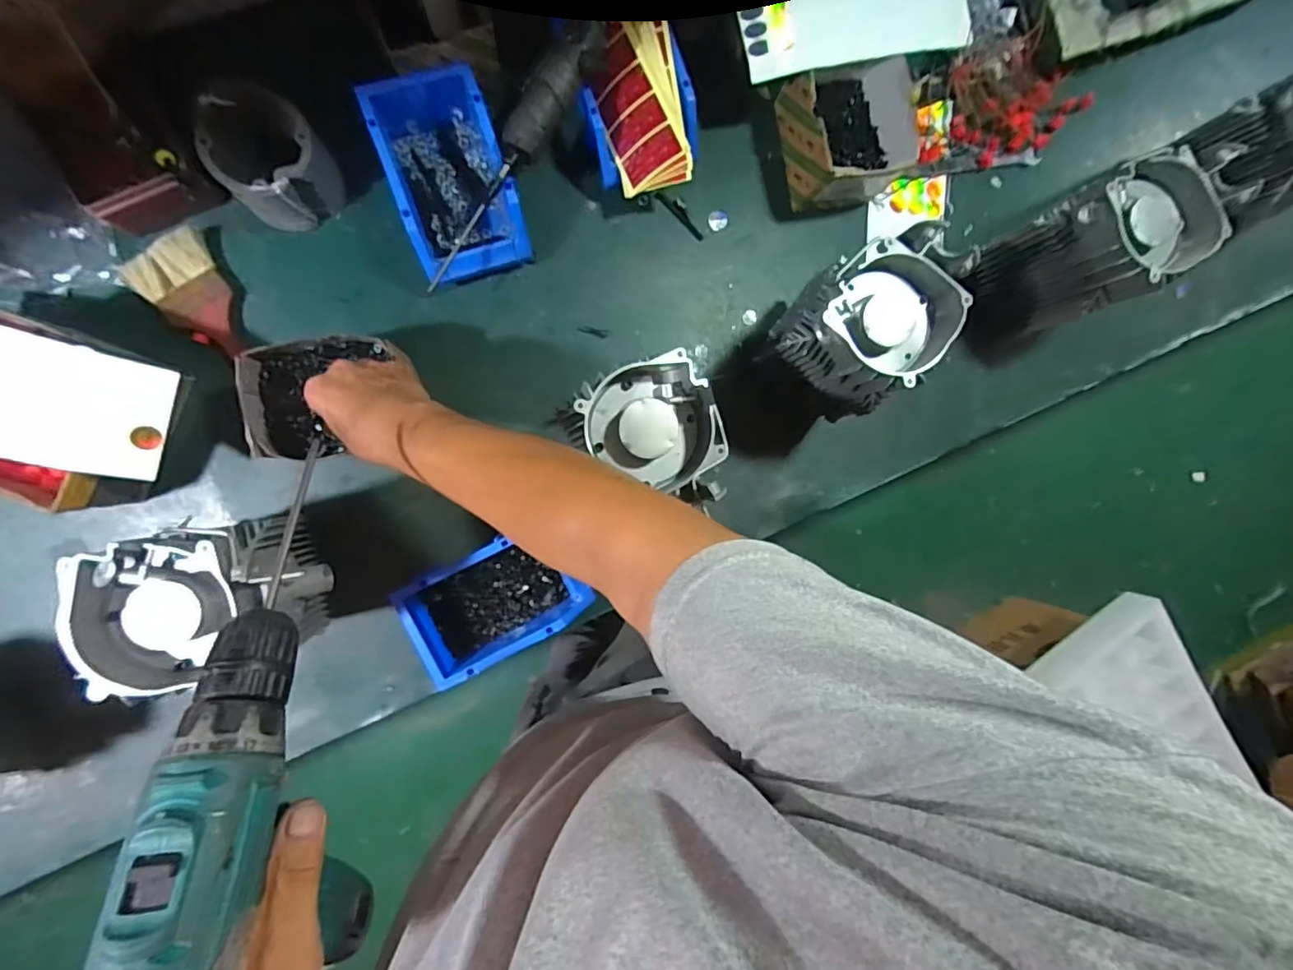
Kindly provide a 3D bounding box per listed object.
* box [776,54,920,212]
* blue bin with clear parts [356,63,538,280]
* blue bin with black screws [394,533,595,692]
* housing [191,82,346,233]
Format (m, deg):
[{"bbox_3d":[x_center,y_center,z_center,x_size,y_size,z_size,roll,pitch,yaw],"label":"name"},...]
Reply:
[{"bbox_3d":[0.239,-0.416,0.651,0.142,0.095,0.149,-16,94,-8],"label":"box"},{"bbox_3d":[-0.206,-0.327,0.590,0.118,0.079,0.202,-20,94,-8],"label":"blue bin with clear parts"},{"bbox_3d":[-0.164,0.123,0.605,0.172,0.070,0.116,-28,95,-7],"label":"blue bin with black screws"},{"bbox_3d":[-0.371,-0.322,0.554,0.098,0.084,0.098,0,92,-9],"label":"housing"}]

